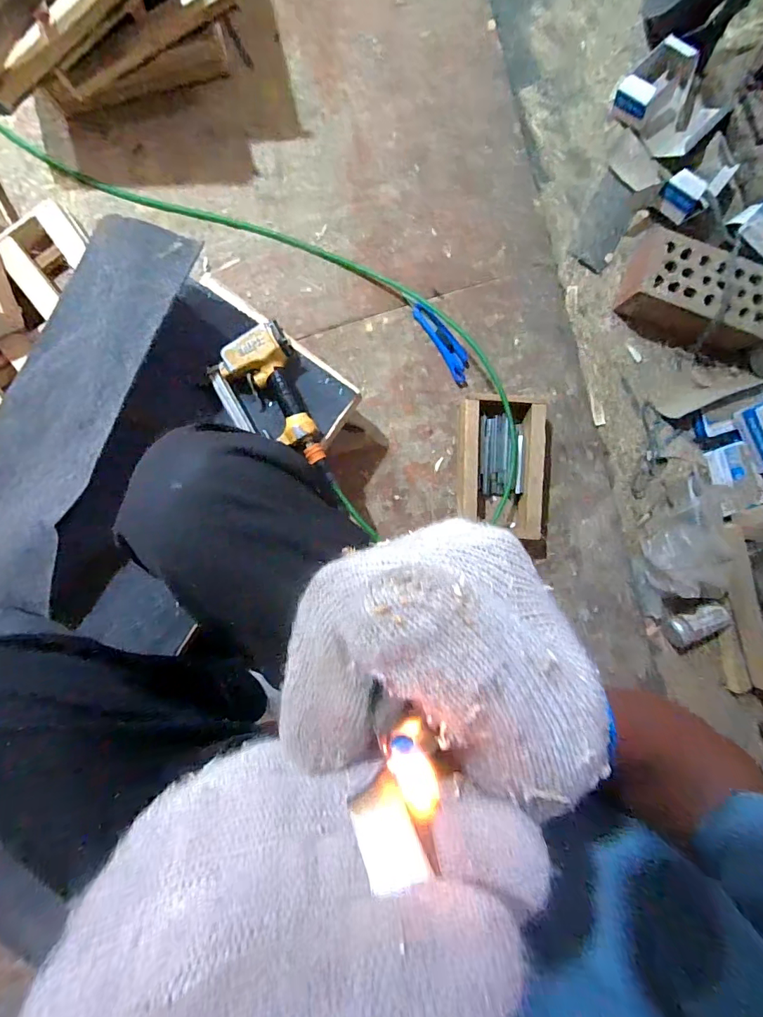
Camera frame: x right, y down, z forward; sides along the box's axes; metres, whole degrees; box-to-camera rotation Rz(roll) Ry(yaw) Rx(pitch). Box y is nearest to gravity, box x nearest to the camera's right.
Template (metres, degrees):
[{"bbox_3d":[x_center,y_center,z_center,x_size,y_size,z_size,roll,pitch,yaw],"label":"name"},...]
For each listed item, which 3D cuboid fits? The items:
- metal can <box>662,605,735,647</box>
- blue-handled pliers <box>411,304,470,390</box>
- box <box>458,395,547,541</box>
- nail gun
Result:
[{"bbox_3d":[0.575,0.210,0.793,0.102,0.045,0.063,-24,94,0],"label":"metal can"},{"bbox_3d":[0.113,-0.289,0.757,0.040,0.024,0.155,-34,94,0],"label":"blue-handled pliers"},{"bbox_3d":[0.201,-0.069,0.750,0.139,0.066,0.230,0,93,-2],"label":"box"},{"bbox_3d":[-0.159,-0.147,0.622,0.121,0.044,0.201,-25,94,0],"label":"nail gun"}]

